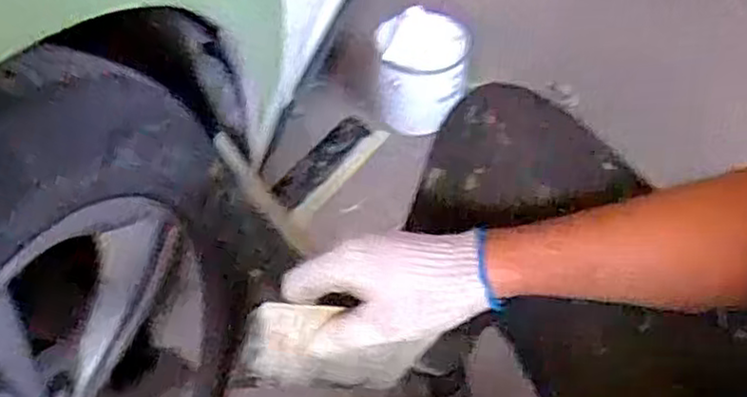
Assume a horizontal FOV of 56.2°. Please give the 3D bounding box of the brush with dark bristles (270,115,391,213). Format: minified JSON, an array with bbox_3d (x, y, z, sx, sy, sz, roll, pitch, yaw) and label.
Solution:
[{"bbox_3d":[-0.071,-0.056,1.151,0.201,0.024,0.078,-41,101,-8],"label":"brush with dark bristles"}]

